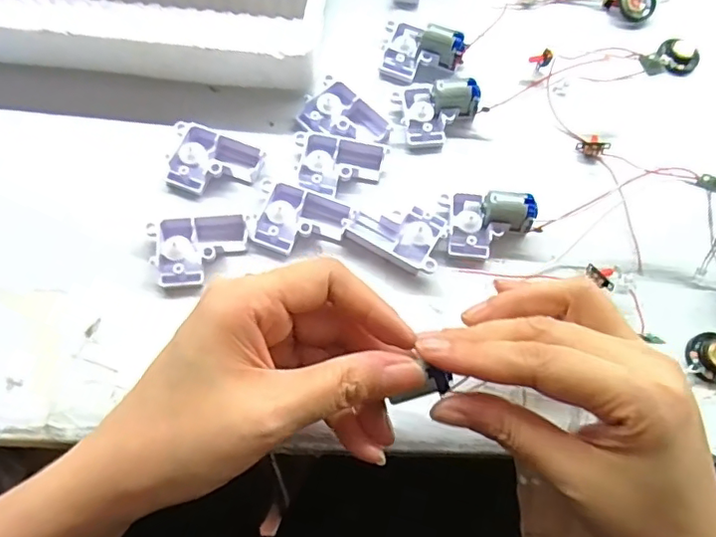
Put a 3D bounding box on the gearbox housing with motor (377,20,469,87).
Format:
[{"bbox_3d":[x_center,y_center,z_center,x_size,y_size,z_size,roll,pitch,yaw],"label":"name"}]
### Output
[{"bbox_3d":[0.038,-0.128,0.340,0.048,0.021,0.042,18,68,4],"label":"gearbox housing with motor"}]

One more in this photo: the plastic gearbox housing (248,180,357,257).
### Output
[{"bbox_3d":[-0.031,-0.026,0.298,0.051,0.011,0.037,23,68,6],"label":"plastic gearbox housing"}]

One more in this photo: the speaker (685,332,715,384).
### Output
[{"bbox_3d":[0.183,0.045,0.286,0.027,0.010,0.025,1,68,-3],"label":"speaker"}]

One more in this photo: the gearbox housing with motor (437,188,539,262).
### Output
[{"bbox_3d":[0.070,-0.023,0.299,0.047,0.019,0.034,6,68,-1],"label":"gearbox housing with motor"}]

